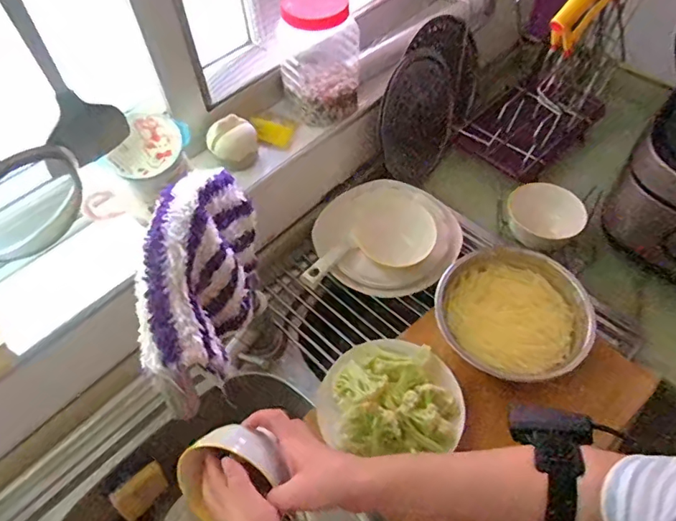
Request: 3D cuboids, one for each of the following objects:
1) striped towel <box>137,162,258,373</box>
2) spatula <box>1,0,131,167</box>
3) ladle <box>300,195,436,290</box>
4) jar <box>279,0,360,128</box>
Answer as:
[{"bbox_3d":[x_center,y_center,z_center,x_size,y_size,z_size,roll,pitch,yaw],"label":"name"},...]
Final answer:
[{"bbox_3d":[-0.108,0.005,0.430,0.052,0.130,0.203,2,54,5],"label":"striped towel"},{"bbox_3d":[-0.245,-0.204,0.393,0.021,0.325,0.060,30,61,22],"label":"spatula"},{"bbox_3d":[0.045,-0.020,0.744,0.199,0.039,0.106,-23,56,-13],"label":"ladle"},{"bbox_3d":[-0.025,-0.278,0.711,0.109,0.159,0.086,-4,54,0],"label":"jar"}]

